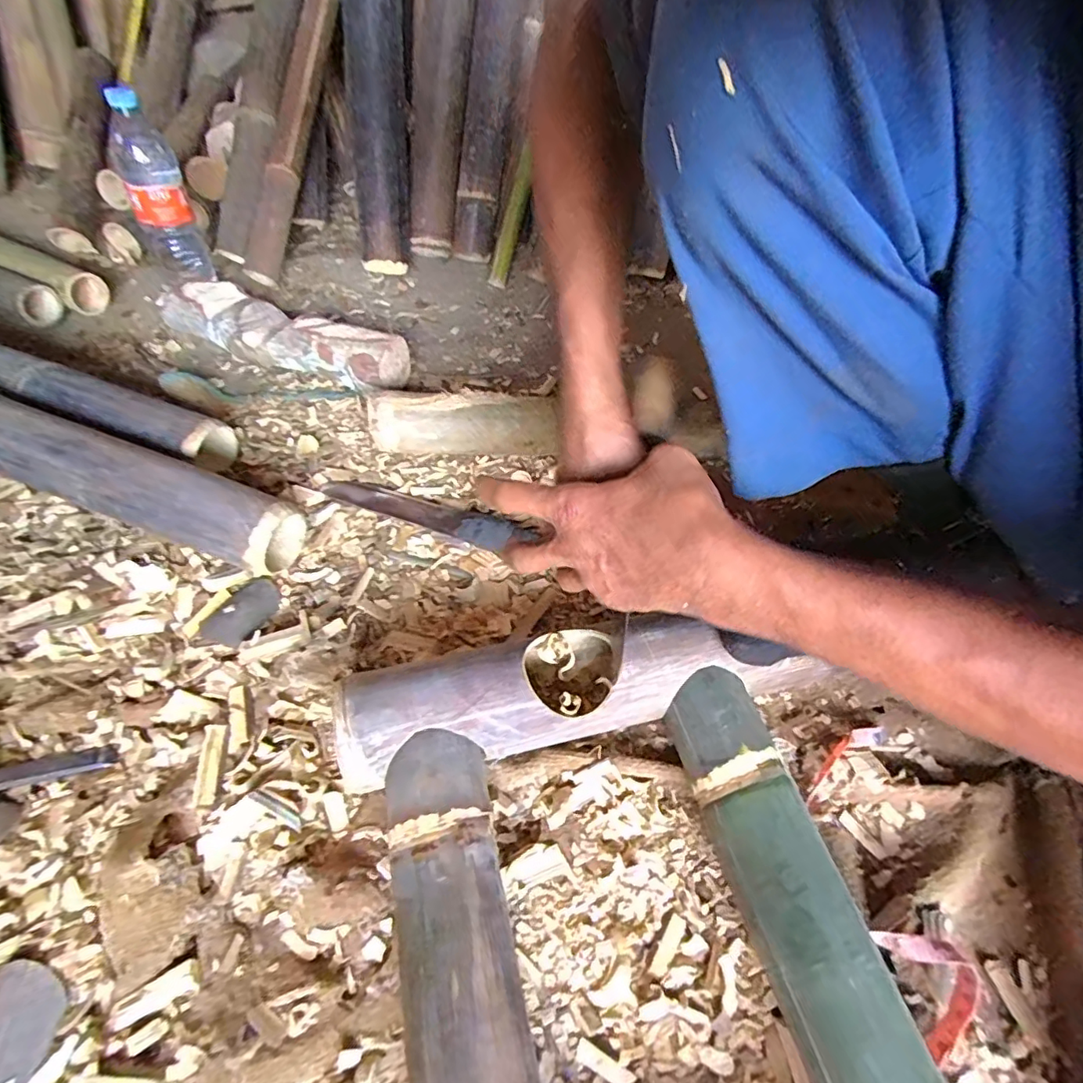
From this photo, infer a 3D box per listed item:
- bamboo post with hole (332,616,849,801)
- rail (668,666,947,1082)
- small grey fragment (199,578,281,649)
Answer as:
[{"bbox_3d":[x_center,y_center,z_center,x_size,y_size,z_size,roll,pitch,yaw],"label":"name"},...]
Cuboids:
[{"bbox_3d":[0.014,0.112,0.426,0.314,0.067,0.075,-10,52,-11],"label":"bamboo post with hole"},{"bbox_3d":[0.187,0.320,0.247,0.057,0.047,0.567,-9,52,-11],"label":"rail"},{"bbox_3d":[-0.258,0.060,0.487,0.043,0.005,0.067,28,55,18],"label":"small grey fragment"}]

